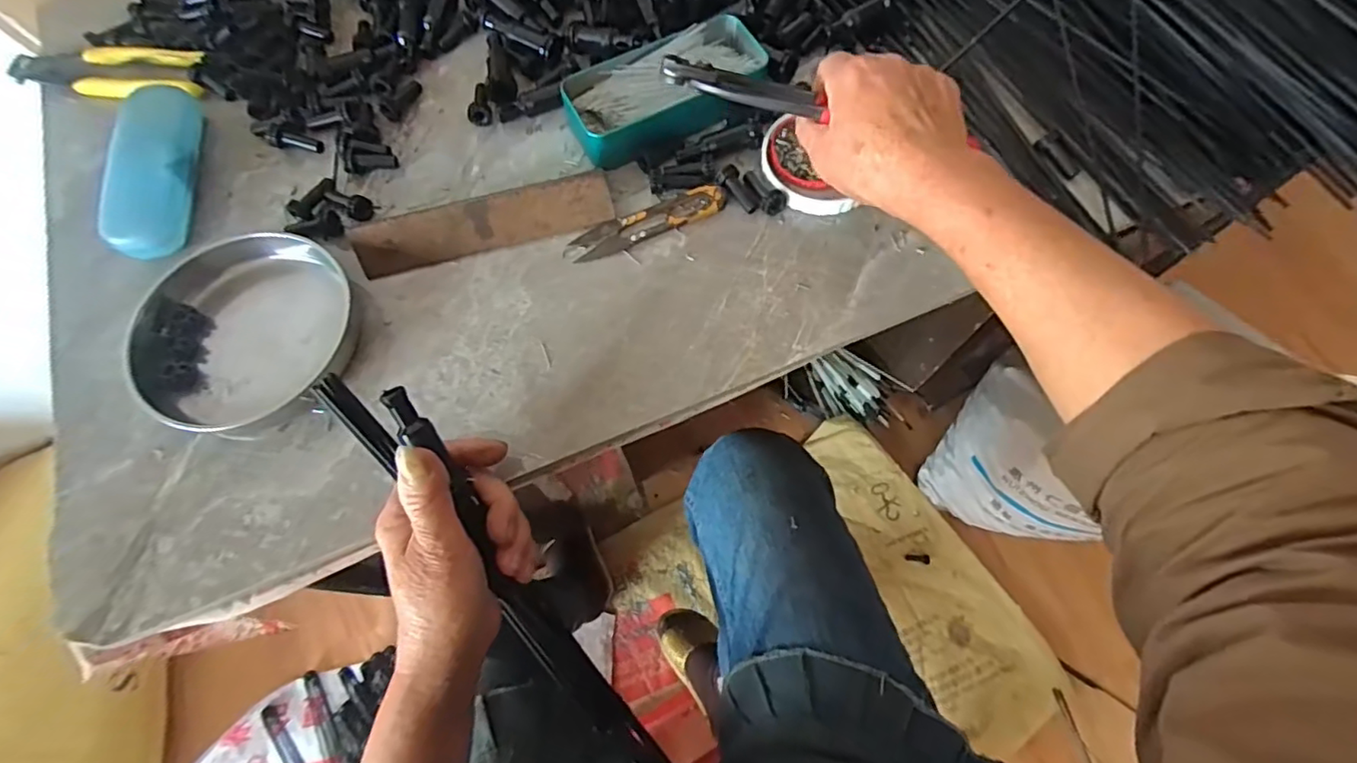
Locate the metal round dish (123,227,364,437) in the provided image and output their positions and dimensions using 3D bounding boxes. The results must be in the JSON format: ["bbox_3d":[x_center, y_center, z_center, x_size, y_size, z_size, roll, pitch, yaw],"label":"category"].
[{"bbox_3d":[-0.284,-0.034,0.395,0.142,0.035,0.136,-1,68,1],"label":"metal round dish"}]

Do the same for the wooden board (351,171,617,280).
[{"bbox_3d":[-0.136,-0.111,0.426,0.177,0.027,0.028,-15,69,-4],"label":"wooden board"}]

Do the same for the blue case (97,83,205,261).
[{"bbox_3d":[-0.390,-0.154,0.444,0.047,0.032,0.143,-9,68,-2],"label":"blue case"}]

